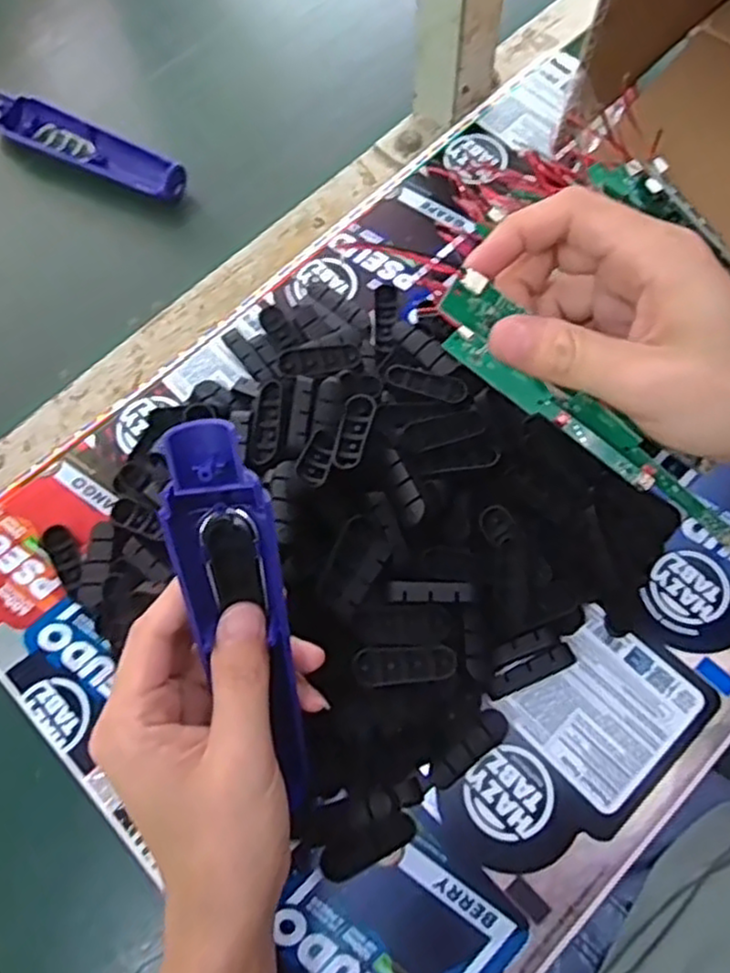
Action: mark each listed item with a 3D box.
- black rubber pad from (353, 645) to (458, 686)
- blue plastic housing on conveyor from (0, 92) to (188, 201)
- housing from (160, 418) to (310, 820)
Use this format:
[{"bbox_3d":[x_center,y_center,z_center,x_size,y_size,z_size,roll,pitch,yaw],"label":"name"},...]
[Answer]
[{"bbox_3d":[0.019,0.084,0.349,0.047,0.006,0.016,-6,71,2],"label":"black rubber pad"},{"bbox_3d":[-0.206,-0.252,0.544,0.167,0.016,0.039,25,72,12],"label":"blue plastic housing on conveyor"},{"bbox_3d":[-0.046,0.052,0.285,0.039,0.023,0.161,-15,111,-4],"label":"housing"}]

